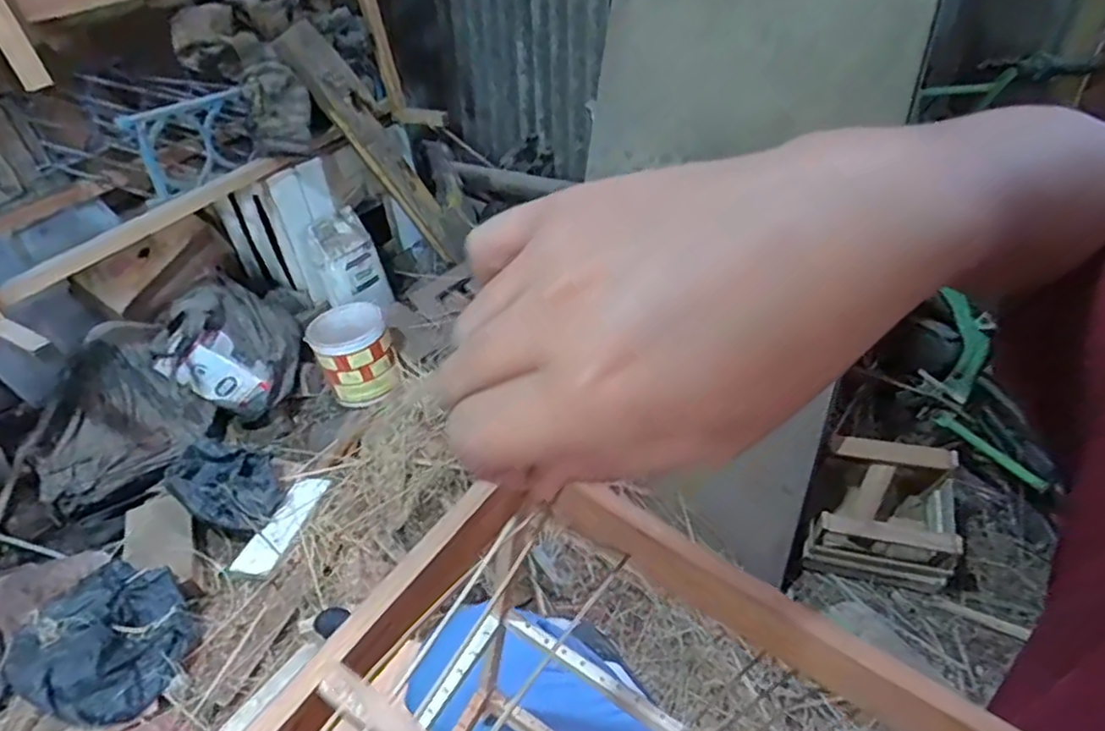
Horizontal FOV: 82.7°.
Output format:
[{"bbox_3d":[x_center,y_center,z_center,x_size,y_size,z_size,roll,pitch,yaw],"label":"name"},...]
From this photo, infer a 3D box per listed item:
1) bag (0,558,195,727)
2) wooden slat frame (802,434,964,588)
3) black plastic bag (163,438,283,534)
[{"bbox_3d":[-0.712,0.442,1.019,0.189,0.121,0.235,7,42,16],"label":"bag"},{"bbox_3d":[0.562,0.255,1.078,0.210,0.203,0.177,8,42,17],"label":"wooden slat frame"},{"bbox_3d":[-0.640,0.233,1.242,0.210,0.097,0.168,29,52,35],"label":"black plastic bag"}]

